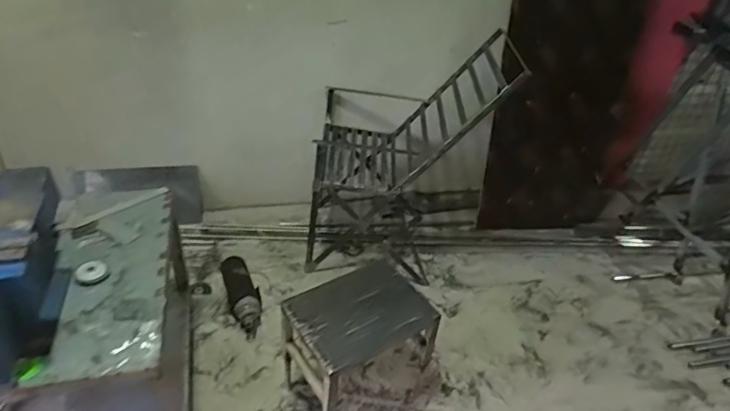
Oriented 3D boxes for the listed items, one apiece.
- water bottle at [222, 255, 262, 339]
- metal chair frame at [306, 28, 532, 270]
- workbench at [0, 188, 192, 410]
[{"bbox_3d":[-0.437,0.317,1.879,0.115,0.081,0.336,-11,41,-20],"label":"water bottle"},{"bbox_3d":[0.146,-0.184,1.981,0.649,0.846,0.476,7,38,2],"label":"metal chair frame"},{"bbox_3d":[-0.784,0.344,1.294,0.609,0.491,0.598,-5,39,-13],"label":"workbench"}]

